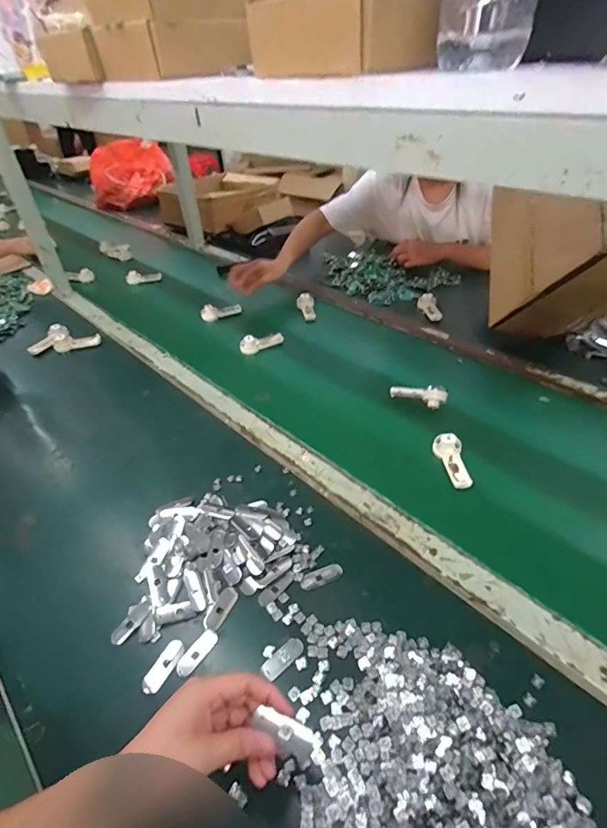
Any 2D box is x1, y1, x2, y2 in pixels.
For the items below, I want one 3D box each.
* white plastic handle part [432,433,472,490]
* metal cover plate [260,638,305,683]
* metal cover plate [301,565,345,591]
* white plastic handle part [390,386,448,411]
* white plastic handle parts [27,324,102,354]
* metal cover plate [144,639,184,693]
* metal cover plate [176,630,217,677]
[{"bbox_3d":[0.219,0.068,0.626,0.038,0.031,0.090,-3,40,0],"label":"white plastic handle part"},{"bbox_3d":[-0.021,0.254,0.444,0.047,0.004,0.019,-30,48,-29],"label":"metal cover plate"},{"bbox_3d":[0.022,0.194,0.510,0.052,0.004,0.019,-15,42,-15],"label":"metal cover plate"},{"bbox_3d":[0.197,-0.032,0.735,0.094,0.029,0.027,10,42,15],"label":"white plastic handle part"},{"bbox_3d":[-0.527,-0.166,0.947,0.145,0.034,0.072,-5,40,-3],"label":"white plastic handle parts"},{"bbox_3d":[-0.146,0.264,0.446,0.020,0.006,0.053,19,45,23],"label":"metal cover plate"},{"bbox_3d":[-0.112,0.253,0.453,0.019,0.004,0.050,26,48,29],"label":"metal cover plate"}]

